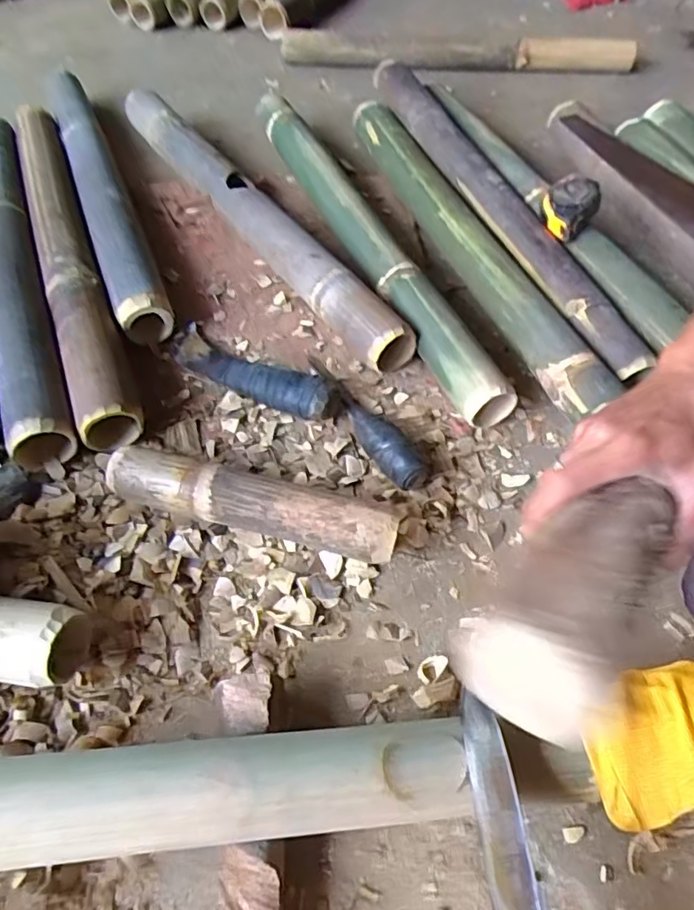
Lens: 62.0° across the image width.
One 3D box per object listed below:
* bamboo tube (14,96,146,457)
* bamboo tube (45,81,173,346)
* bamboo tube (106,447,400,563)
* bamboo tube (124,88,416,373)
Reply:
[{"bbox_3d":[-0.351,-0.274,0.712,0.063,0.061,0.667,-18,58,-15],"label":"bamboo tube"},{"bbox_3d":[-0.346,-0.388,0.793,0.064,0.055,0.661,-19,58,-15],"label":"bamboo tube"},{"bbox_3d":[-0.083,0.044,0.503,0.254,0.055,0.049,13,56,7],"label":"bamboo tube"},{"bbox_3d":[-0.141,-0.339,0.770,0.070,0.067,0.684,-28,61,-20],"label":"bamboo tube"}]

